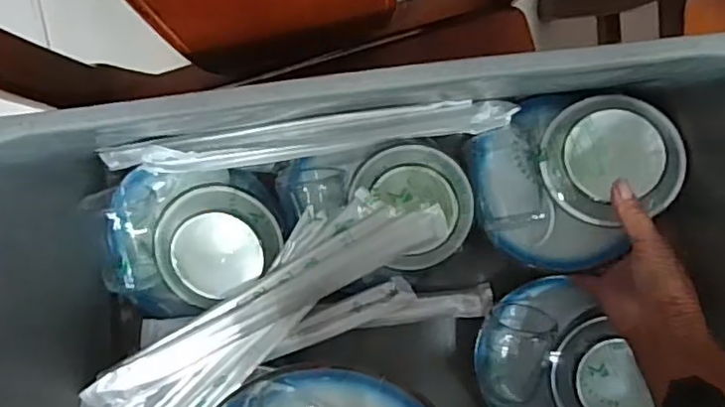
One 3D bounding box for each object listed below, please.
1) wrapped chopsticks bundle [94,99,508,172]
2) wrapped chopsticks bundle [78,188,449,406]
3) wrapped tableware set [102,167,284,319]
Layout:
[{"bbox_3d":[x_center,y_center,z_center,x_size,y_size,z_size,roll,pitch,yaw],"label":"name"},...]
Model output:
[{"bbox_3d":[-0.050,-0.055,0.508,0.335,0.039,0.030,-8,98,0],"label":"wrapped chopsticks bundle"},{"bbox_3d":[-0.081,0.105,0.504,0.331,0.068,0.111,-32,97,4],"label":"wrapped chopsticks bundle"},{"bbox_3d":[-0.144,0.037,0.525,0.148,0.058,0.126,1,98,-1],"label":"wrapped tableware set"}]

